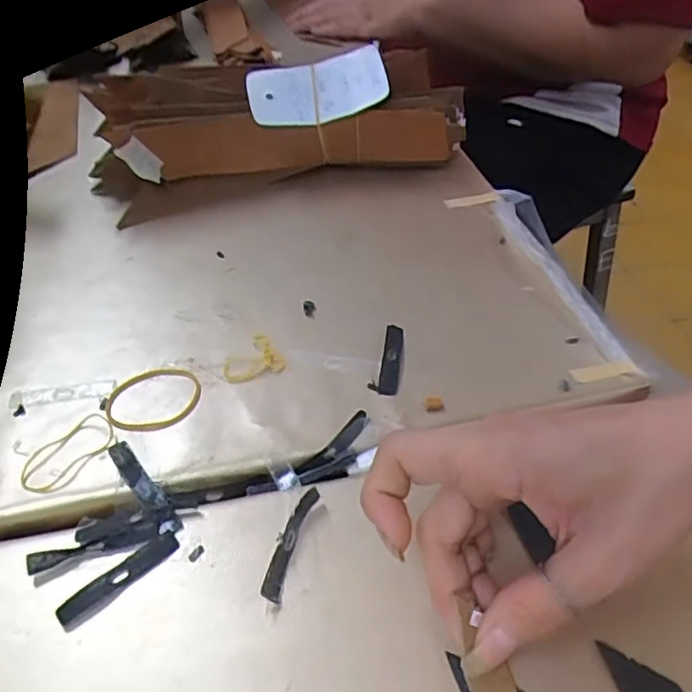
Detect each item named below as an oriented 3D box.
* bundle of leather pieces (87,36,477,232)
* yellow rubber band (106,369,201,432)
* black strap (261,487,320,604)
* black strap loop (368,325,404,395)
[{"bbox_3d":[-0.048,-0.174,0.498,0.290,0.077,0.102,-12,45,-12],"label":"bundle of leather pieces"},{"bbox_3d":[-0.101,0.027,0.329,0.047,0.004,0.037,-11,45,-11],"label":"yellow rubber band"},{"bbox_3d":[-0.023,0.084,0.272,0.008,0.012,0.052,12,45,12],"label":"black strap"},{"bbox_3d":[0.024,0.006,0.354,0.015,0.004,0.054,6,44,6],"label":"black strap loop"}]

